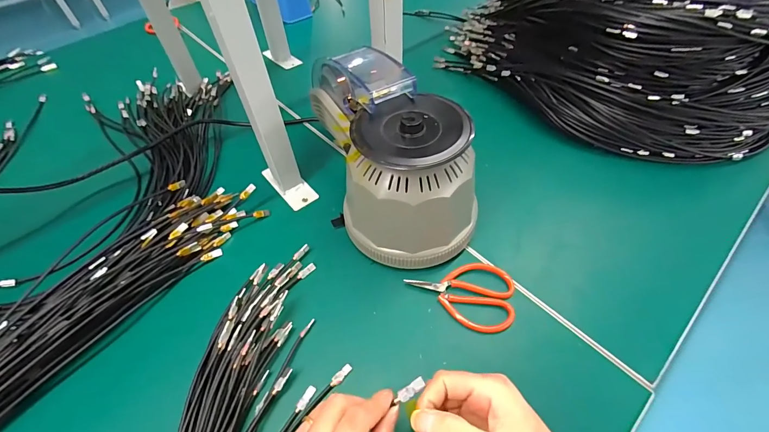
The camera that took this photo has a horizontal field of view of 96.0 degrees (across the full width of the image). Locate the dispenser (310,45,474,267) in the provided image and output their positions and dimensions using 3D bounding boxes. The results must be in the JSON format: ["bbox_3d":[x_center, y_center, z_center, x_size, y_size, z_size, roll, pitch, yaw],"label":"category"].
[{"bbox_3d":[0.013,-0.051,0.371,0.168,0.186,0.130,33,61,25],"label":"dispenser"}]

